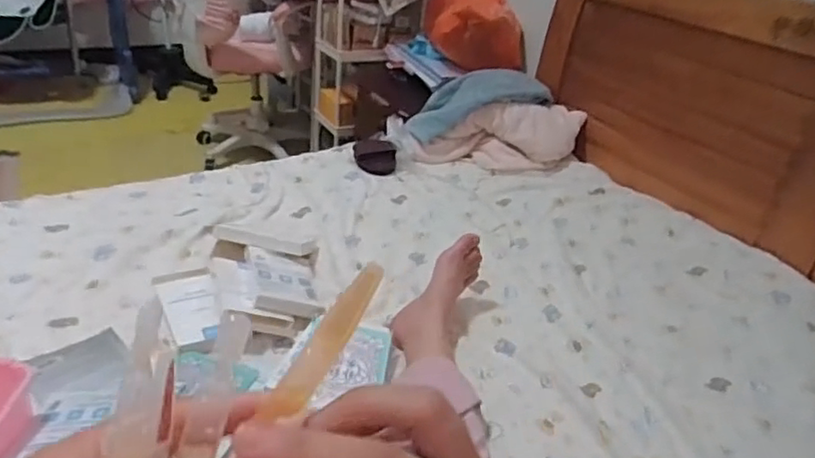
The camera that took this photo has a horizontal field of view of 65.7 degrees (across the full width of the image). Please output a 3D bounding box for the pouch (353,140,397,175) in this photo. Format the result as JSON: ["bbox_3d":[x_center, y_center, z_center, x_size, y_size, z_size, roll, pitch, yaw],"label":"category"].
[{"bbox_3d":[-0.075,-0.174,1.492,0.097,0.042,0.132,0,30,-11],"label":"pouch"}]

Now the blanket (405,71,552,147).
[{"bbox_3d":[0.175,-0.323,1.605,0.407,0.107,0.185,-22,37,-15],"label":"blanket"}]

